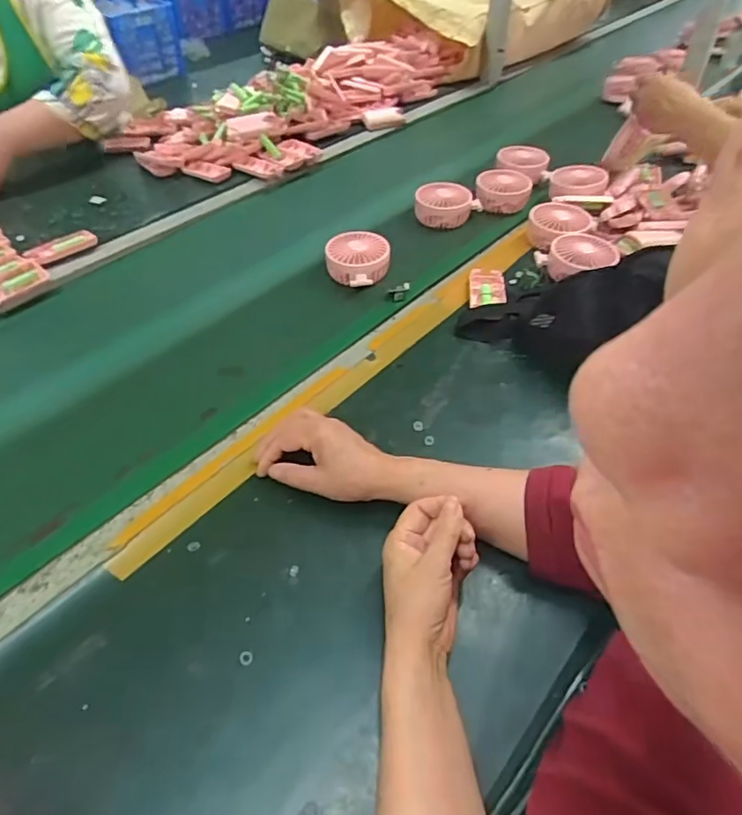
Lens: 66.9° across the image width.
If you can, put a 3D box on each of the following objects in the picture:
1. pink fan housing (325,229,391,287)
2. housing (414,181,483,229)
[{"bbox_3d":[-0.017,-0.210,0.786,0.084,0.038,0.079,30,53,26],"label":"pink fan housing"},{"bbox_3d":[0.119,-0.321,0.896,0.083,0.048,0.086,31,54,26],"label":"housing"}]

